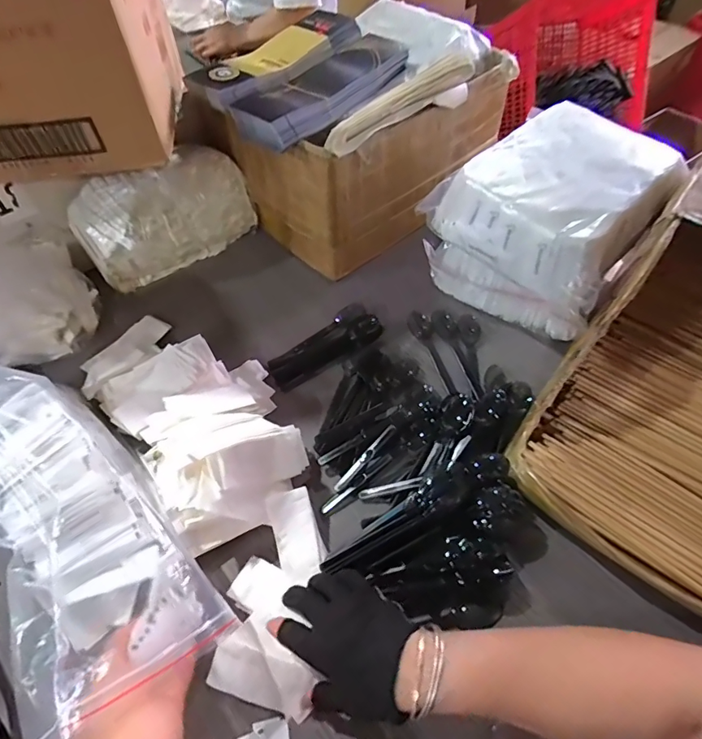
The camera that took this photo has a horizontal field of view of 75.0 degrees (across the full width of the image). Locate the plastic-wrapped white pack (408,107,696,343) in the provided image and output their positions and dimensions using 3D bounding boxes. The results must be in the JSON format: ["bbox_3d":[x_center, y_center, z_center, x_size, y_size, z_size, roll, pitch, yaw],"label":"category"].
[{"bbox_3d":[0.278,-0.203,0.652,0.256,0.194,0.240,-39,64,-24],"label":"plastic-wrapped white pack"}]

